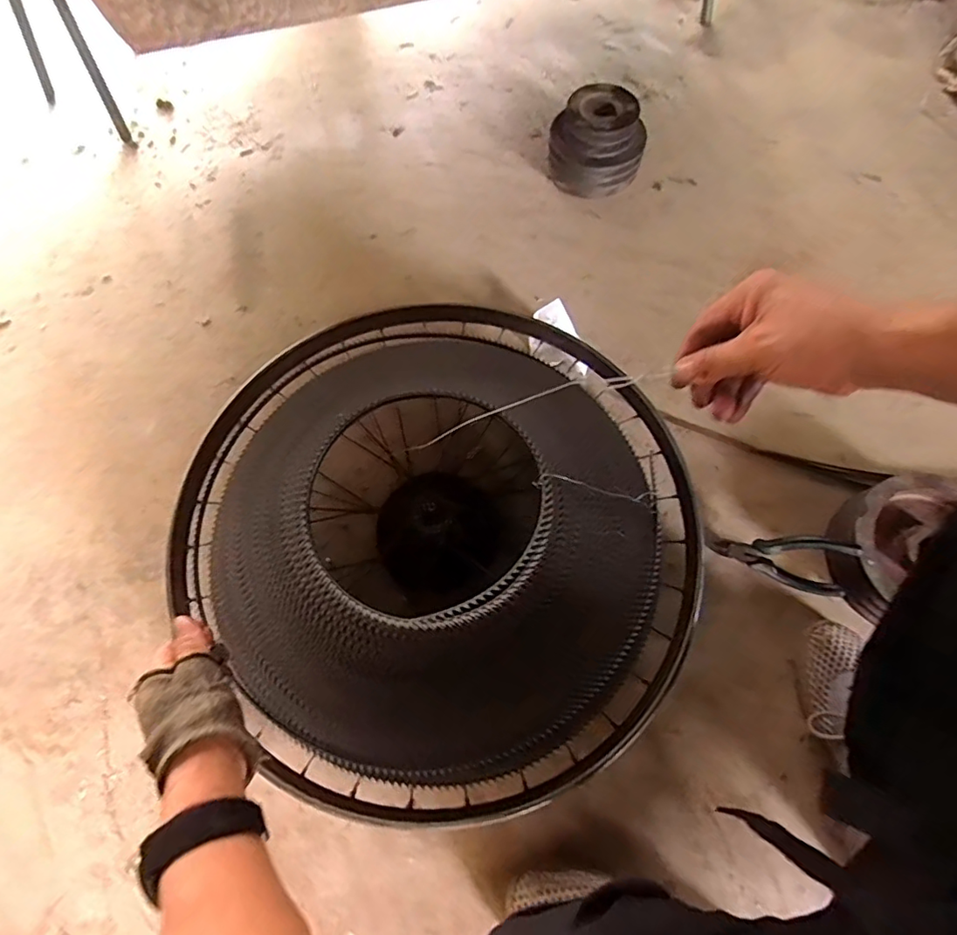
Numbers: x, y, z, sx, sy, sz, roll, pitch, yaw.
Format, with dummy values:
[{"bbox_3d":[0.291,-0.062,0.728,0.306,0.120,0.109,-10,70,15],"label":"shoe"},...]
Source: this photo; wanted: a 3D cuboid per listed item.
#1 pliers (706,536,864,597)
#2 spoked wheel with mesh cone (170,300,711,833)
[{"bbox_3d":[0.382,0.107,0.680,0.160,0.080,0.023,18,31,13],"label":"pliers"},{"bbox_3d":[-0.037,0.050,0.631,0.585,0.186,0.609,0,68,-1],"label":"spoked wheel with mesh cone"}]

